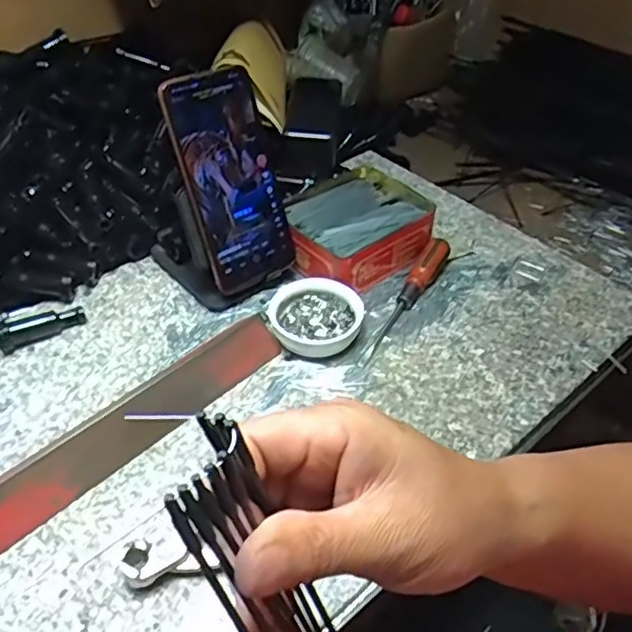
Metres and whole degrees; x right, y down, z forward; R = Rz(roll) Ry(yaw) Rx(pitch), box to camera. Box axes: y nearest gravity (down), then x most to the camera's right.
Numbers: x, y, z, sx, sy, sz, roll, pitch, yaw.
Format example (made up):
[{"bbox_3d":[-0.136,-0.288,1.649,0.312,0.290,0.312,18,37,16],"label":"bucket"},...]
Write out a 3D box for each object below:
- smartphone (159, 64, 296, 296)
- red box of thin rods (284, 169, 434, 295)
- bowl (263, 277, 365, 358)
[{"bbox_3d":[-0.064,-0.106,0.503,0.077,0.165,0.006,-26,24,-29],"label":"smartphone"},{"bbox_3d":[0.035,-0.077,0.577,0.131,0.045,0.107,-33,54,-30],"label":"red box of thin rods"},{"bbox_3d":[0.000,0.002,0.508,0.072,0.027,0.063,2,44,2],"label":"bowl"}]

